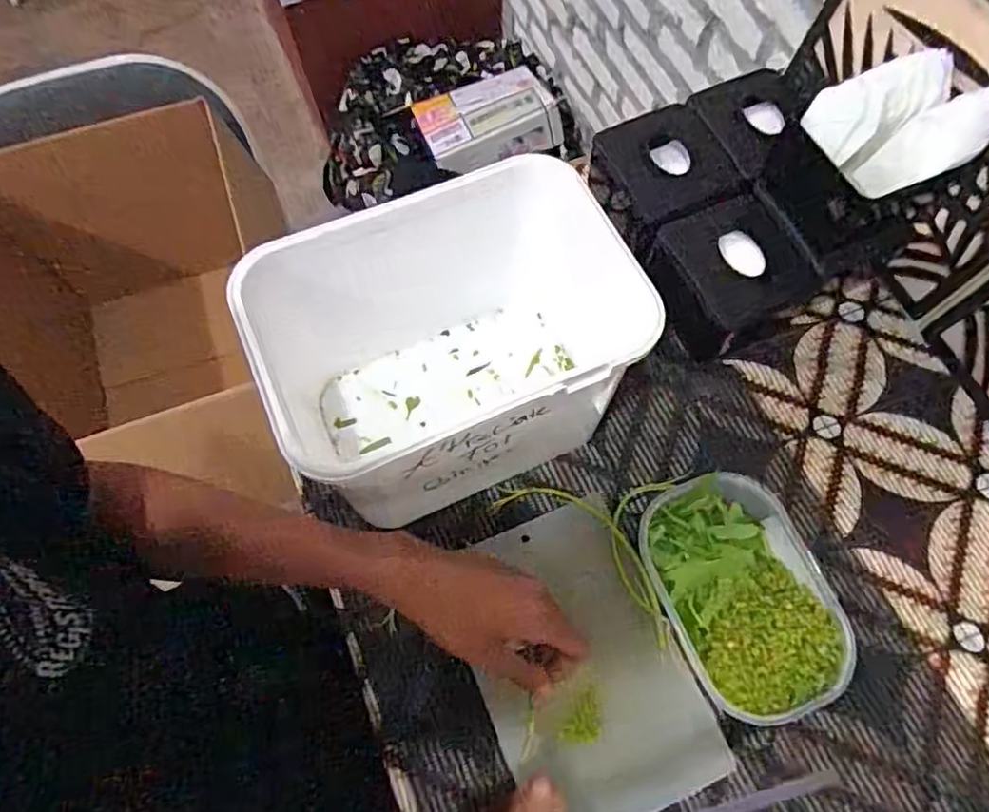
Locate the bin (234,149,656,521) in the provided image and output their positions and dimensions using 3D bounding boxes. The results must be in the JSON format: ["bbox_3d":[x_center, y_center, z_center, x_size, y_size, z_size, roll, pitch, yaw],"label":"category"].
[{"bbox_3d":[-0.048,-0.031,0.545,0.247,0.209,0.189,-22,69,-9],"label":"bin"}]

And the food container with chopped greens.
[{"bbox_3d":[0.208,0.158,0.549,0.132,0.060,0.188,-20,69,-8],"label":"food container with chopped greens"}]

